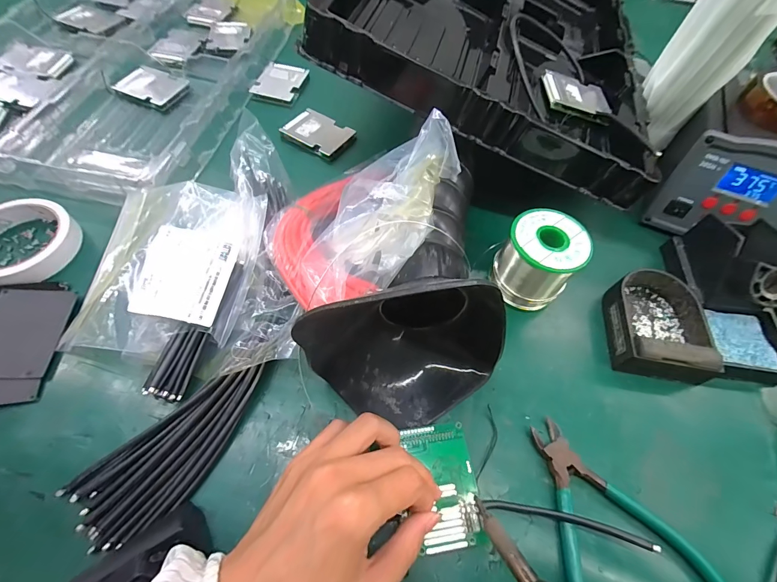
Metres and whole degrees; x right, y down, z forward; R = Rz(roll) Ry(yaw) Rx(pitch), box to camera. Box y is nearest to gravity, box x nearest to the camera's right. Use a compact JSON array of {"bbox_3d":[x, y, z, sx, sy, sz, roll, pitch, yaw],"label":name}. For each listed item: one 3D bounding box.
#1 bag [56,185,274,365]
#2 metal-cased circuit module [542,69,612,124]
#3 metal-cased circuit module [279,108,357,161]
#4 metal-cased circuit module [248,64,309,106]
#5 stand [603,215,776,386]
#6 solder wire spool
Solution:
[{"bbox_3d":[-0.194,-0.025,0.314,0.143,0.034,0.159,6,60,-2],"label":"bag"},{"bbox_3d":[0.218,-0.223,0.410,0.082,0.008,0.061,7,67,-14],"label":"metal-cased circuit module"},{"bbox_3d":[-0.086,-0.201,0.453,0.075,0.012,0.060,29,62,11],"label":"metal-cased circuit module"},{"bbox_3d":[-0.152,-0.296,0.503,0.054,0.010,0.086,15,60,3],"label":"metal-cased circuit module"},{"bbox_3d":[0.292,-0.003,0.329,0.166,0.065,0.164,6,60,-2],"label":"stand"},{"bbox_3d":[0.139,-0.028,0.339,0.067,0.075,0.063,2,60,-4],"label":"solder wire spool"}]

